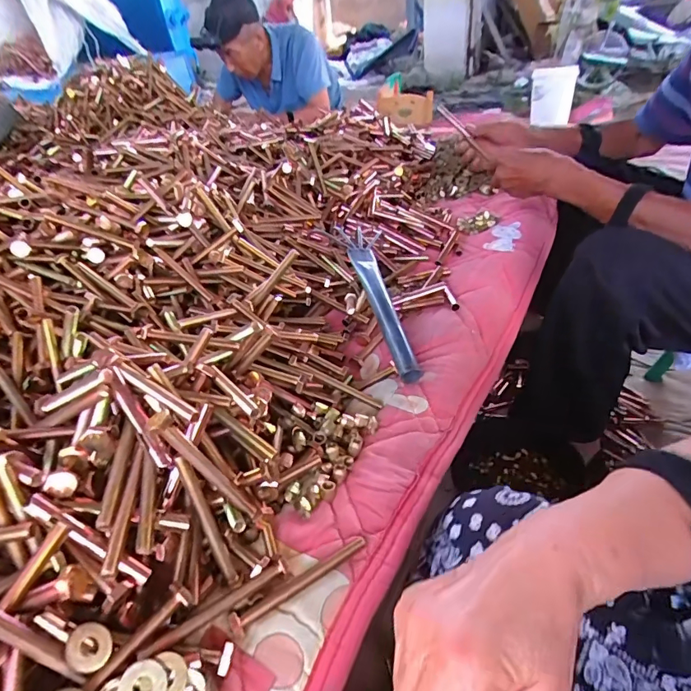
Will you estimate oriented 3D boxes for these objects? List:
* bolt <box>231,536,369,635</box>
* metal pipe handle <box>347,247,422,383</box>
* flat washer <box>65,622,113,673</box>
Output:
[{"bbox_3d":[-0.030,0.160,0.326,0.104,0.008,0.013,-26,39,-26],"label":"bolt"},{"bbox_3d":[0.043,-0.049,0.564,0.028,0.023,0.227,-12,50,-8],"label":"metal pipe handle"},{"bbox_3d":[-0.145,0.171,0.268,0.004,0.025,0.022,-32,13,36],"label":"flat washer"}]

